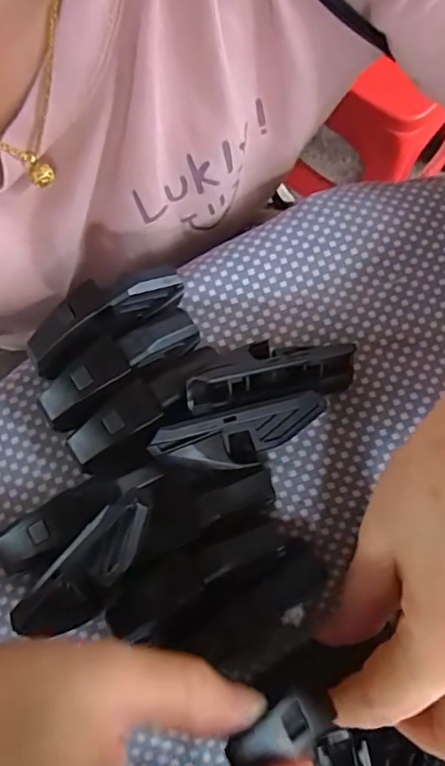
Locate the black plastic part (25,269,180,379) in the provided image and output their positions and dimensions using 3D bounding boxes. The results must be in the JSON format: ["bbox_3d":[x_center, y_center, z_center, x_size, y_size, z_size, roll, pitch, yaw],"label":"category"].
[{"bbox_3d":[-0.052,-0.030,0.241,0.071,0.020,0.022,-33,78,-7],"label":"black plastic part"}]

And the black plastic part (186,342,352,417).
[{"bbox_3d":[0.022,-0.006,0.224,0.073,0.022,0.022,-8,76,-17],"label":"black plastic part"}]

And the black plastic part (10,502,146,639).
[{"bbox_3d":[-0.050,0.070,0.201,0.022,0.010,0.068,42,104,10],"label":"black plastic part"}]

